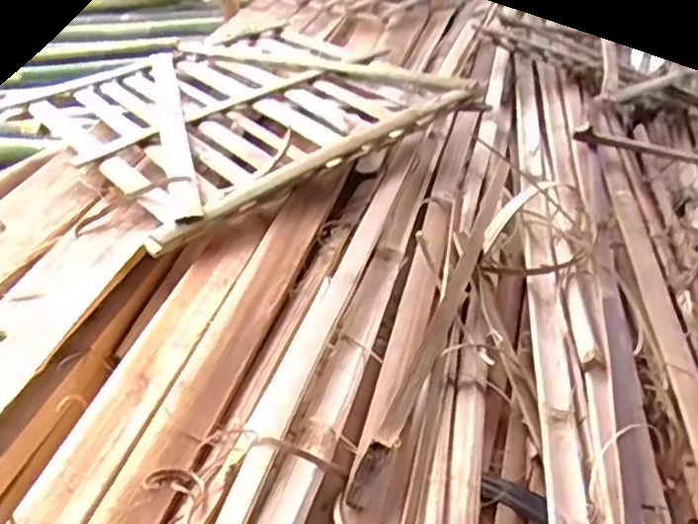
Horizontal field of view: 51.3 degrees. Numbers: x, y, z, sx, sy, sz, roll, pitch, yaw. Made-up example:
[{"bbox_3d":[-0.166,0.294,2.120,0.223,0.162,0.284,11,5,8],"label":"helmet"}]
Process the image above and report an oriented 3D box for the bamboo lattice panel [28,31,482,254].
[{"bbox_3d":[-0.150,-0.226,1.019,0.468,0.045,0.503,-25,39,-25],"label":"bamboo lattice panel"}]

